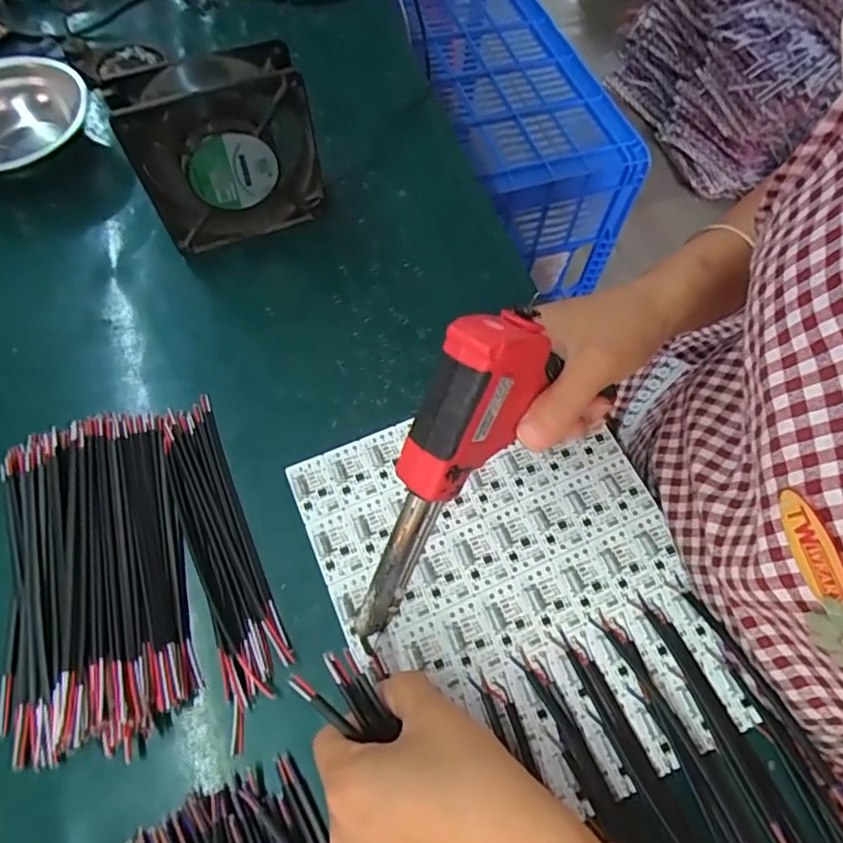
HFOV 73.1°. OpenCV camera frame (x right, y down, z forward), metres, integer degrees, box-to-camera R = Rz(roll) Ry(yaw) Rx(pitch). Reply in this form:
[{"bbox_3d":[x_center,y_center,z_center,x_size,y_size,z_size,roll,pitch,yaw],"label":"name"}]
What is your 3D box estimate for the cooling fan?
[{"bbox_3d":[-0.134,-0.182,0.398,0.119,0.127,0.034,-14,61,-10],"label":"cooling fan"}]

